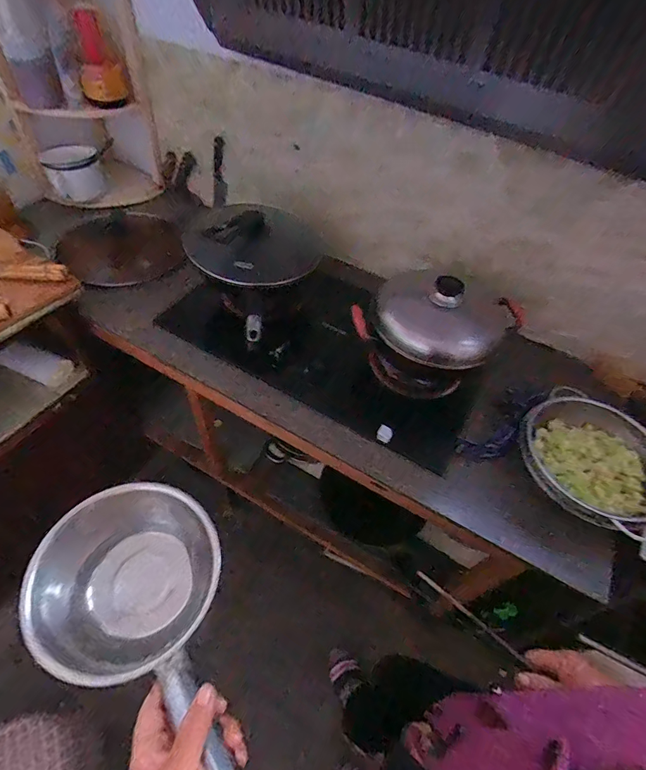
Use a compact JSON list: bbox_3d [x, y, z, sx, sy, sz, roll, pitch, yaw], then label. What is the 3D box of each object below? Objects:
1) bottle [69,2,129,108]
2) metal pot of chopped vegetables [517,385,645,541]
[{"bbox_3d":[-0.517,-0.745,0.933,0.092,0.187,0.078,-17,55,-19],"label":"bottle"},{"bbox_3d":[0.482,0.141,0.730,0.249,0.072,0.239,3,51,-4],"label":"metal pot of chopped vegetables"}]

